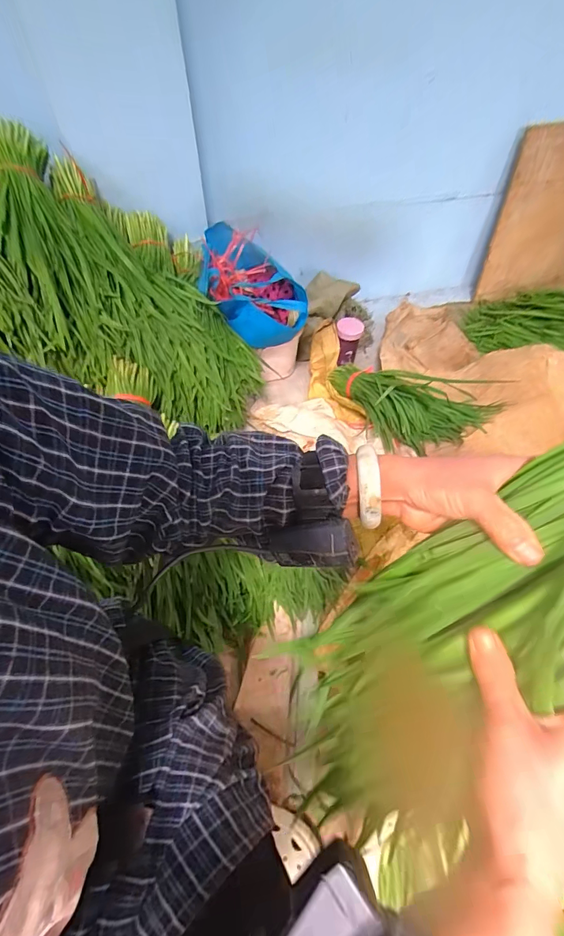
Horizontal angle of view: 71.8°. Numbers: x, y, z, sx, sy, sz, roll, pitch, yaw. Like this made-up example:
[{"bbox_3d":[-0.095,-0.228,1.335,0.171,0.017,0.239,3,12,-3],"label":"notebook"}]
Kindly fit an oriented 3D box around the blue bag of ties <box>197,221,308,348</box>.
[{"bbox_3d":[-0.063,-0.447,0.928,0.231,0.181,0.224,2,55,1],"label":"blue bag of ties"}]

